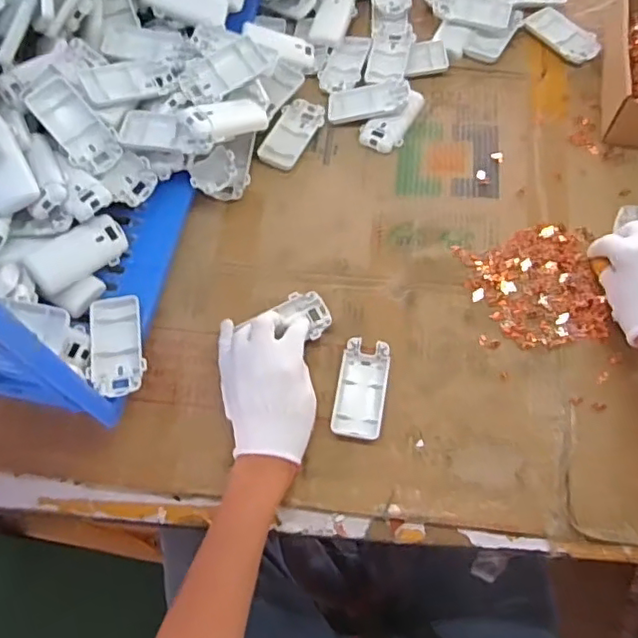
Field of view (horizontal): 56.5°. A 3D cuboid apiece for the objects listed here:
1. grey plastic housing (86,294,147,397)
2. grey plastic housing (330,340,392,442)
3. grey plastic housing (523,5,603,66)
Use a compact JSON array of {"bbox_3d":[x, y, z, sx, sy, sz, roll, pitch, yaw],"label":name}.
[{"bbox_3d":[-0.191,0.025,0.561,0.050,0.014,0.096,-13,66,-4],"label":"grey plastic housing"},{"bbox_3d":[0.042,0.068,0.578,0.047,0.015,0.098,10,70,4],"label":"grey plastic housing"},{"bbox_3d":[0.305,-0.355,0.743,0.047,0.014,0.094,-36,70,-14],"label":"grey plastic housing"}]

